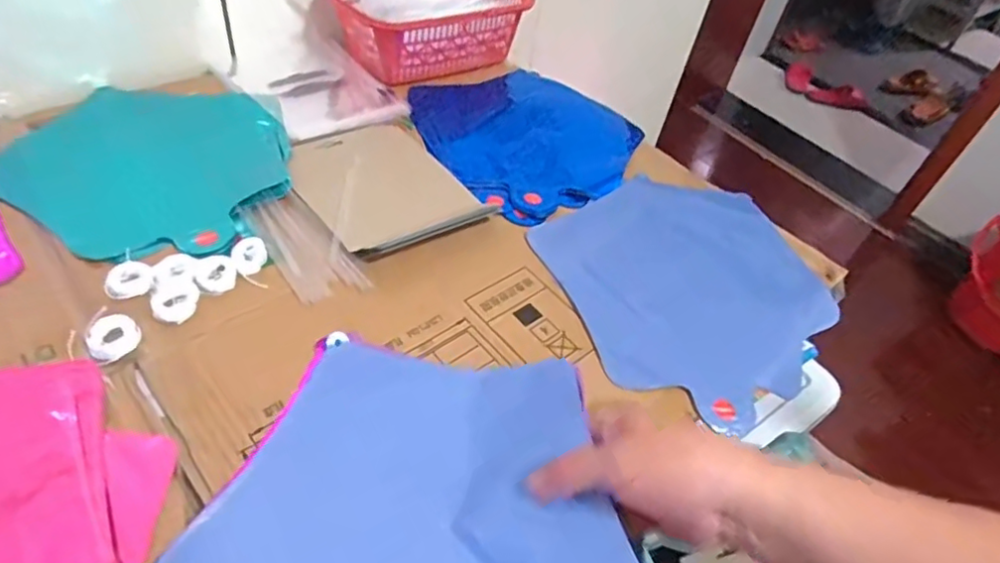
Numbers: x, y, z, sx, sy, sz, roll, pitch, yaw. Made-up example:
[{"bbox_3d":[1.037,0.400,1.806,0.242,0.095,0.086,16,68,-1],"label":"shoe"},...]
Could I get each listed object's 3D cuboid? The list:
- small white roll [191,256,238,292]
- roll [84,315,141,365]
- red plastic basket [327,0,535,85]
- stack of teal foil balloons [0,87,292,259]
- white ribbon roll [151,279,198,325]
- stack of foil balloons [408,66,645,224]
[{"bbox_3d":[-0.203,-0.006,0.435,0.027,0.006,0.033,-21,54,-27],"label":"small white roll"},{"bbox_3d":[-0.244,0.036,0.386,0.030,0.007,0.030,10,56,-14],"label":"roll"},{"bbox_3d":[-0.079,-0.299,0.703,0.206,0.089,0.135,-31,59,-33],"label":"red plastic basket"},{"bbox_3d":[-0.296,-0.102,0.519,0.213,0.012,0.235,-10,49,-19],"label":"stack of teal foil balloons"},{"bbox_3d":[-0.219,0.013,0.413,0.026,0.010,0.034,4,46,-7],"label":"white ribbon roll"},{"bbox_3d":[0.034,-0.159,0.633,0.224,0.008,0.243,-20,53,-27],"label":"stack of foil balloons"}]

